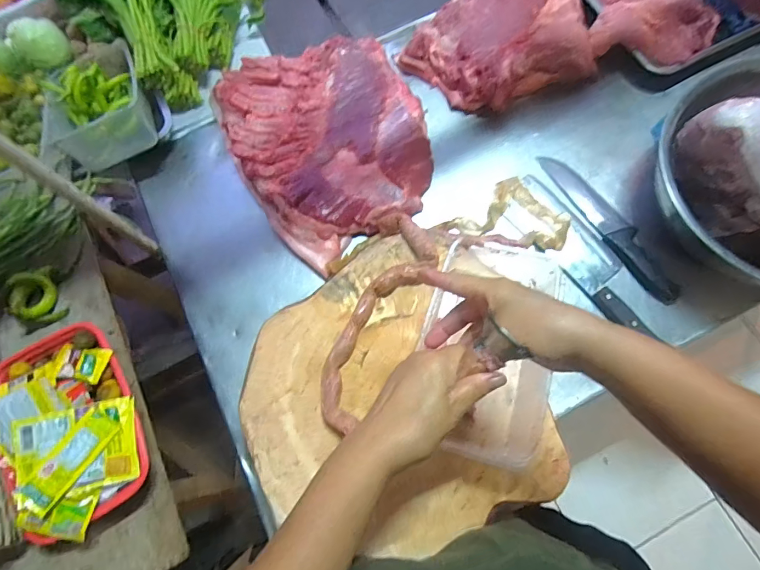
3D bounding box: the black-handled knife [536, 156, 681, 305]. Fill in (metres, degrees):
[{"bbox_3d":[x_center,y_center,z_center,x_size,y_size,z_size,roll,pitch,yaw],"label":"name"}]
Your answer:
[{"bbox_3d":[0.380,-0.104,0.709,0.045,0.027,0.311,-28,75,-6],"label":"black-handled knife"}]

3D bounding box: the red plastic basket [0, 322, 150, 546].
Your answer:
[{"bbox_3d":[-0.352,0.159,0.474,0.149,0.068,0.219,-33,75,-7],"label":"red plastic basket"}]

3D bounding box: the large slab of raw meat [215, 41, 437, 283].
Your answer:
[{"bbox_3d":[-0.084,-0.256,0.743,0.321,0.051,0.384,-28,75,-6],"label":"large slab of raw meat"}]

